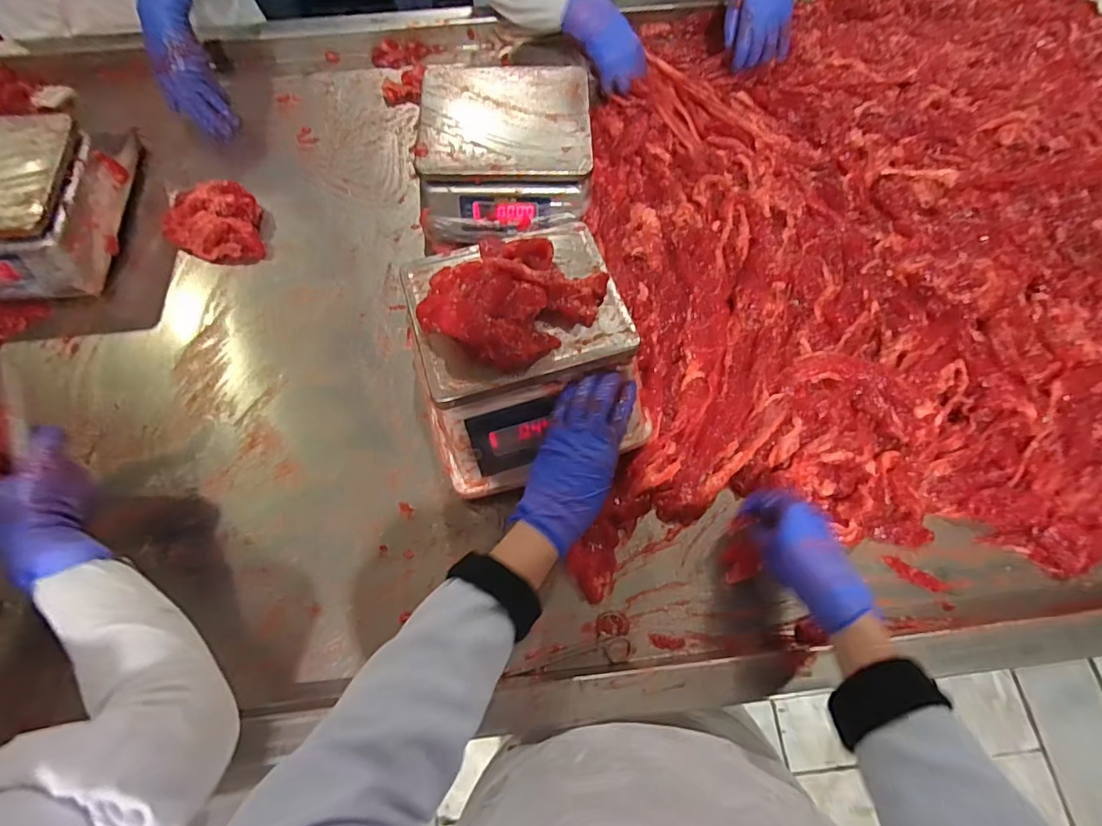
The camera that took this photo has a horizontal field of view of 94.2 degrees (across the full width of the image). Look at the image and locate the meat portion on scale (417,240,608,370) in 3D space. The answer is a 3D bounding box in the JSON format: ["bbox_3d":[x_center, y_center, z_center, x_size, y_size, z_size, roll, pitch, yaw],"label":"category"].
[{"bbox_3d":[-0.037,-0.113,0.492,0.141,0.045,0.134,30,72,11],"label":"meat portion on scale"}]

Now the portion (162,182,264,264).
[{"bbox_3d":[-0.476,-0.264,0.711,0.118,0.052,0.111,-15,70,-5],"label":"portion"}]

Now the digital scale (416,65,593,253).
[{"bbox_3d":[-0.061,-0.356,0.714,0.224,0.118,0.226,0,69,0],"label":"digital scale"}]

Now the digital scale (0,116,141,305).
[{"bbox_3d":[-0.719,-0.279,0.683,0.234,0.127,0.243,-7,69,-2],"label":"digital scale"}]

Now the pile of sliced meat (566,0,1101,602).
[{"bbox_3d":[0.483,-0.264,0.678,0.895,0.085,0.891,-2,69,0],"label":"pile of sliced meat"}]

